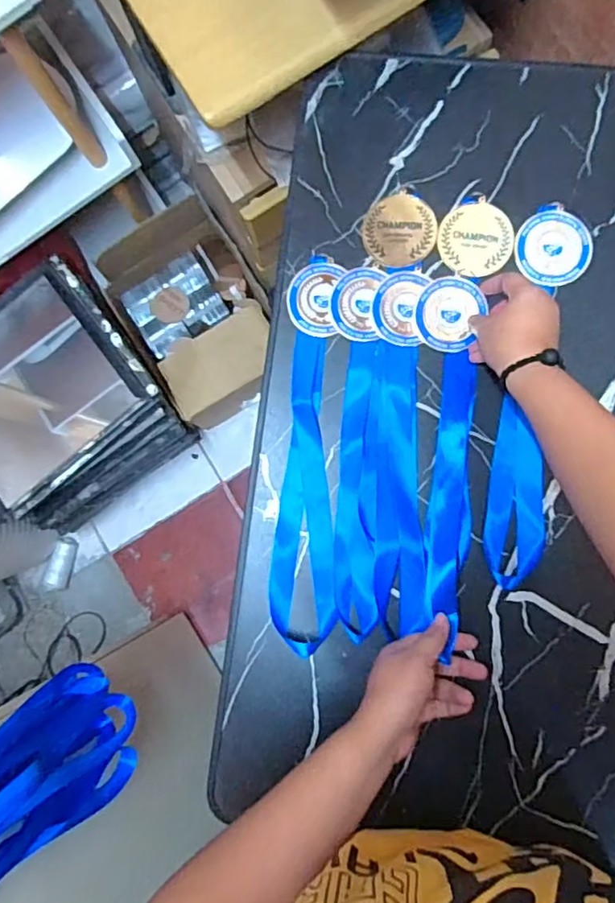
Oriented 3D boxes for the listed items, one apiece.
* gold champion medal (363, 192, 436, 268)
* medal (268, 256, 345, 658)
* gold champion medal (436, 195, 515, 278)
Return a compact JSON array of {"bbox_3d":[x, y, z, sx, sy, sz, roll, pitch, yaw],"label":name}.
[{"bbox_3d":[0.092,-0.222,0.593,0.071,0.004,0.072,0,85,5],"label":"gold champion medal"},{"bbox_3d":[0.000,-0.002,0.582,0.061,0.008,0.379,1,85,5],"label":"medal"},{"bbox_3d":[0.166,-0.210,0.586,0.071,0.005,0.073,0,85,5],"label":"gold champion medal"}]

